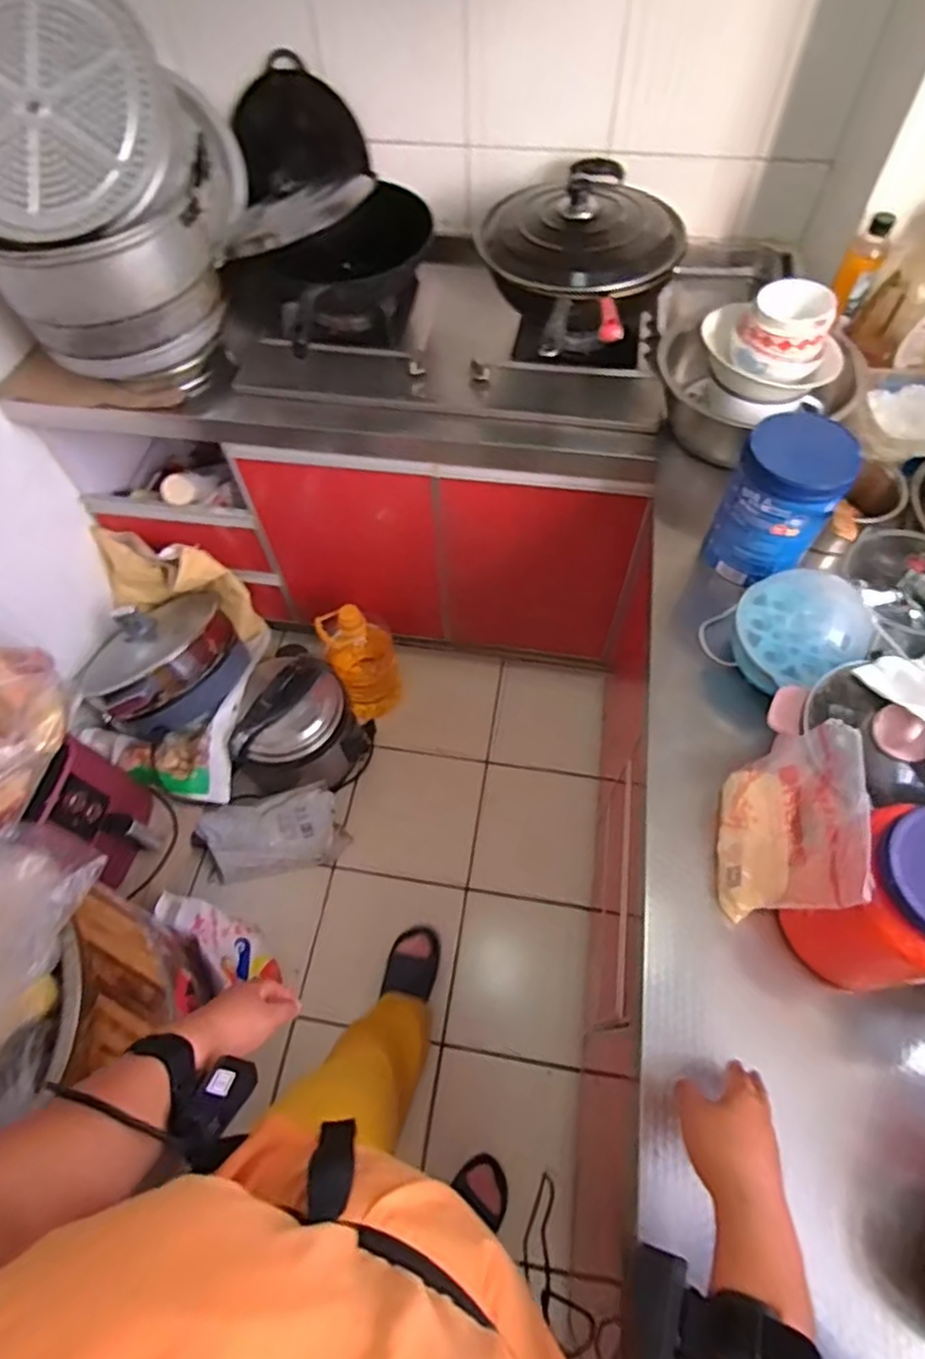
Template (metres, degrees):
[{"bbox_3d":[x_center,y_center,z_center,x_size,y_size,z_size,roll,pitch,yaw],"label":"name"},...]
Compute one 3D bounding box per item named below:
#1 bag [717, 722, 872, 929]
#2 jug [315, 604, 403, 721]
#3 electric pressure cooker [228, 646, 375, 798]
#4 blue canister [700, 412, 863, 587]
[{"bbox_3d":[0.303,0.132,0.618,0.070,0.167,0.158,11,61,8],"label":"bag"},{"bbox_3d":[-0.221,-0.051,1.453,0.144,0.301,0.119,-15,60,-7],"label":"jug"},{"bbox_3d":[-0.350,0.110,1.394,0.238,0.269,0.278,20,62,13],"label":"electric pressure cooker"},{"bbox_3d":[0.381,-0.215,0.795,0.118,0.164,0.107,24,63,15],"label":"blue canister"}]

